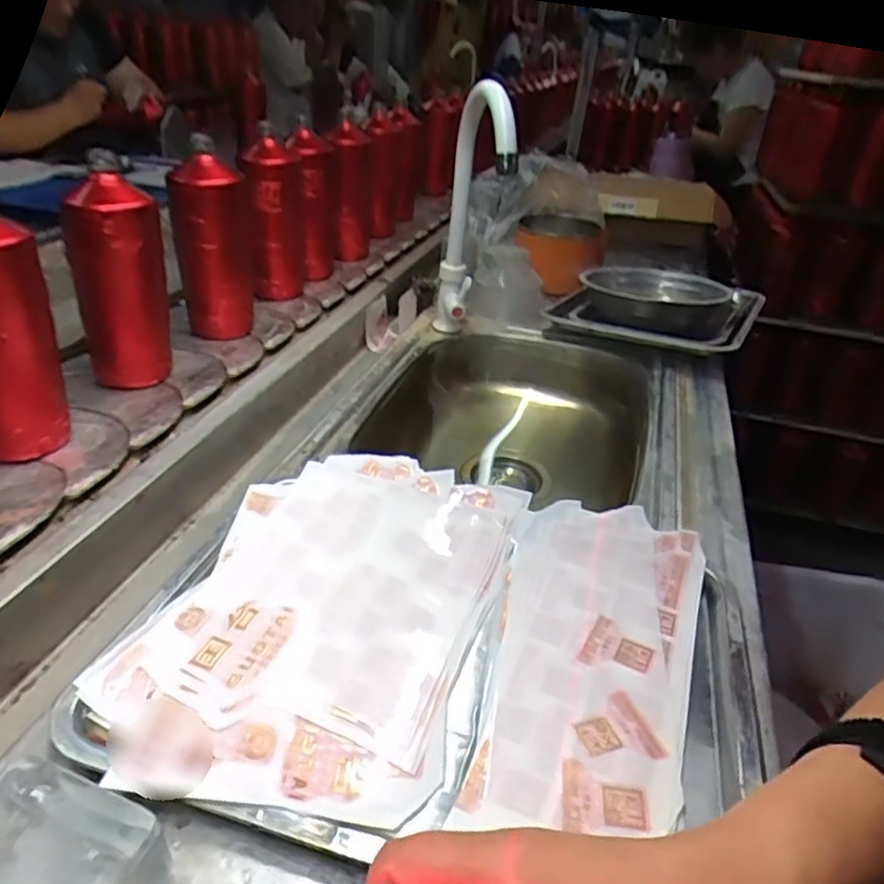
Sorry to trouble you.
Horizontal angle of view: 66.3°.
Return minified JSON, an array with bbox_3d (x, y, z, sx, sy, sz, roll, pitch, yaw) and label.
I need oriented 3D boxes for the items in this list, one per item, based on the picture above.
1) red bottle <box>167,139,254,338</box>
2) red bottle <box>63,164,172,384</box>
[{"bbox_3d":[-0.264,-0.231,0.781,0.080,0.206,0.097,-2,31,-17],"label":"red bottle"},{"bbox_3d":[-0.313,-0.152,0.661,0.064,0.194,0.065,18,34,18],"label":"red bottle"}]

